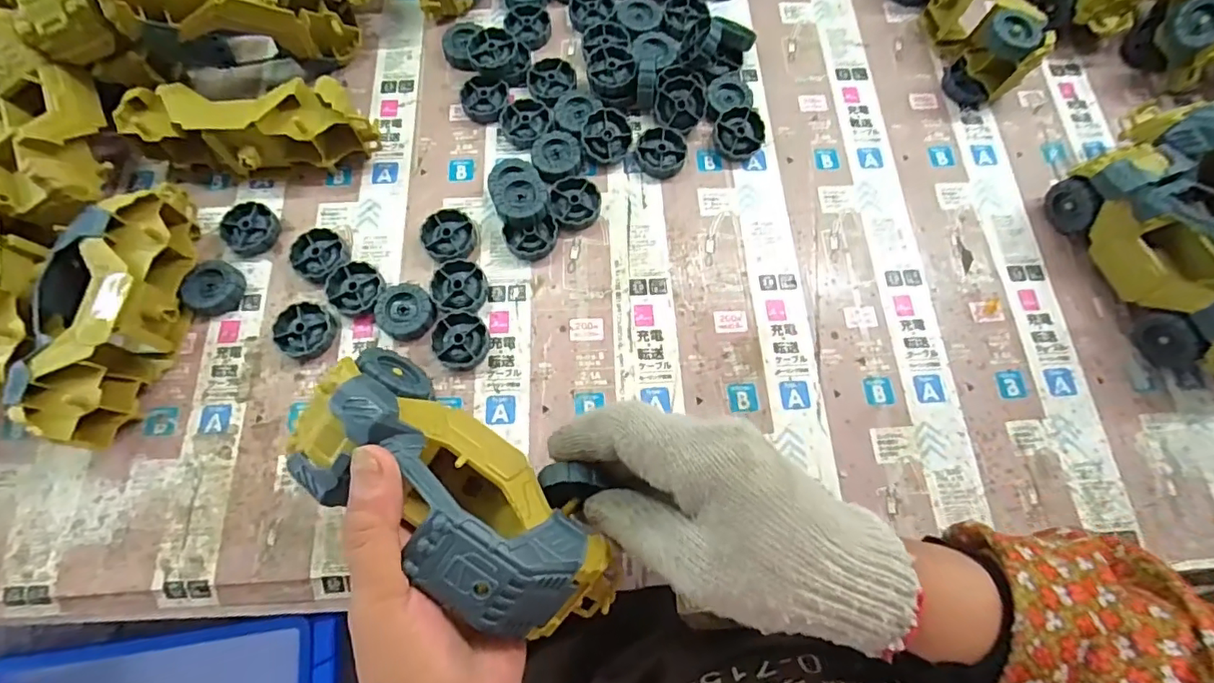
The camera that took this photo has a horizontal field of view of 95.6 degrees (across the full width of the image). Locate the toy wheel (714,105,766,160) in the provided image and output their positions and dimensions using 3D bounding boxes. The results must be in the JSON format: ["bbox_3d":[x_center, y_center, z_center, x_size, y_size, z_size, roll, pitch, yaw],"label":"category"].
[{"bbox_3d":[0.103,-0.161,0.431,0.037,0.012,0.038,-17,96,1],"label":"toy wheel"}]

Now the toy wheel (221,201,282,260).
[{"bbox_3d":[-0.266,-0.084,0.410,0.039,0.012,0.039,0,71,0],"label":"toy wheel"}]

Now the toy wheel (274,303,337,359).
[{"bbox_3d":[-0.209,-0.007,0.383,0.040,0.012,0.037,0,71,0],"label":"toy wheel"}]

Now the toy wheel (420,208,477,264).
[{"bbox_3d":[-0.116,-0.076,0.406,0.037,0.013,0.041,-13,72,-4],"label":"toy wheel"}]

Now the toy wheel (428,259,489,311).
[{"bbox_3d":[-0.105,-0.039,0.392,0.039,0.011,0.039,0,71,0],"label":"toy wheel"}]

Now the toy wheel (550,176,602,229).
[{"bbox_3d":[-0.023,-0.103,0.412,0.036,0.011,0.040,1,71,0],"label":"toy wheel"}]

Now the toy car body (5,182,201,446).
[{"bbox_3d":[-0.327,-0.021,0.364,0.073,0.057,0.174,-2,71,-1],"label":"toy car body"}]

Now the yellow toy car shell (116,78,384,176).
[{"bbox_3d":[-0.259,-0.154,0.409,0.168,0.056,0.048,-2,71,-1],"label":"yellow toy car shell"}]

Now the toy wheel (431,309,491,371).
[{"bbox_3d":[-0.100,0.000,0.377,0.037,0.013,0.040,0,71,0],"label":"toy wheel"}]

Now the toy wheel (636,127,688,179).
[{"bbox_3d":[0.042,-0.146,0.426,0.038,0.011,0.041,0,71,0],"label":"toy wheel"}]

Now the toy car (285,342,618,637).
[{"bbox_3d":[-0.068,0.071,0.260,0.164,0.066,0.077,27,74,9],"label":"toy car"}]

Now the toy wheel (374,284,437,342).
[{"bbox_3d":[-0.140,-0.021,0.384,0.037,0.015,0.041,-38,75,-12],"label":"toy wheel"}]

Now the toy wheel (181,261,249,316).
[{"bbox_3d":[-0.282,-0.038,0.395,0.037,0.014,0.037,0,71,0],"label":"toy wheel"}]

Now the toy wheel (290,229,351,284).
[{"bbox_3d":[-0.209,-0.063,0.401,0.039,0.014,0.040,0,71,0],"label":"toy wheel"}]

